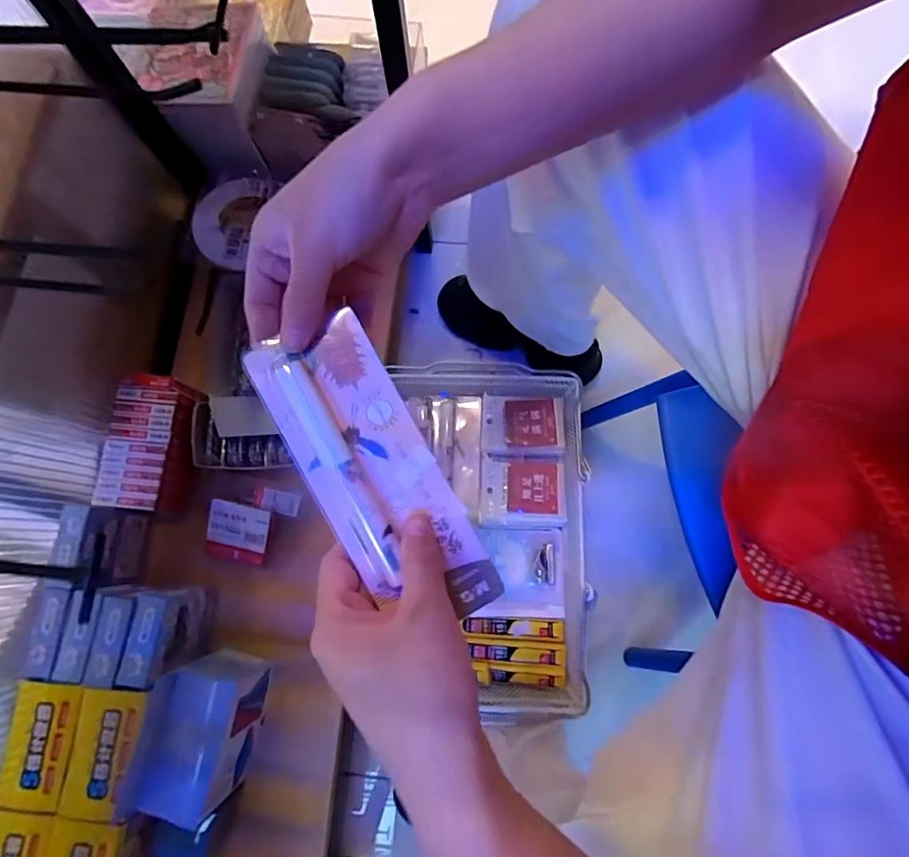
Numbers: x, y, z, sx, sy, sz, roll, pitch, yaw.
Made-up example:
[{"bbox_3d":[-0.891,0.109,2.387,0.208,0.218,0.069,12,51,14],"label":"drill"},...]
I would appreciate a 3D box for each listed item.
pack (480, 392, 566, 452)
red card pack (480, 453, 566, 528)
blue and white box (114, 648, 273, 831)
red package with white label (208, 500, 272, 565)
[{"bbox_3d":[0.082,-0.008,0.587,0.098,0.016,0.071,1,77,2],"label":"pack"},{"bbox_3d":[0.079,0.071,0.566,0.096,0.011,0.082,1,77,2],"label":"red card pack"},{"bbox_3d":[-0.255,0.307,0.510,0.082,0.119,0.139,10,78,4],"label":"blue and white box"},{"bbox_3d":[-0.259,0.125,0.585,0.079,0.012,0.070,9,98,8],"label":"red package with white label"}]

